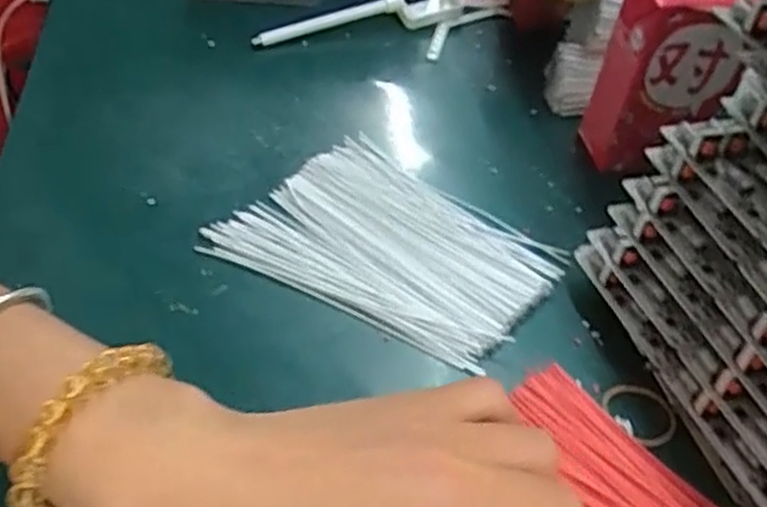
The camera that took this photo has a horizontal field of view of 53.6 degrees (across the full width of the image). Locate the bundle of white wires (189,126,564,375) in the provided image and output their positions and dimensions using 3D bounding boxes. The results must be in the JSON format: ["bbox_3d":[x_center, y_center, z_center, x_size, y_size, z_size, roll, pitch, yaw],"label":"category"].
[{"bbox_3d":[0.004,-0.004,0.381,0.147,0.008,0.113,31,48,23],"label":"bundle of white wires"}]

